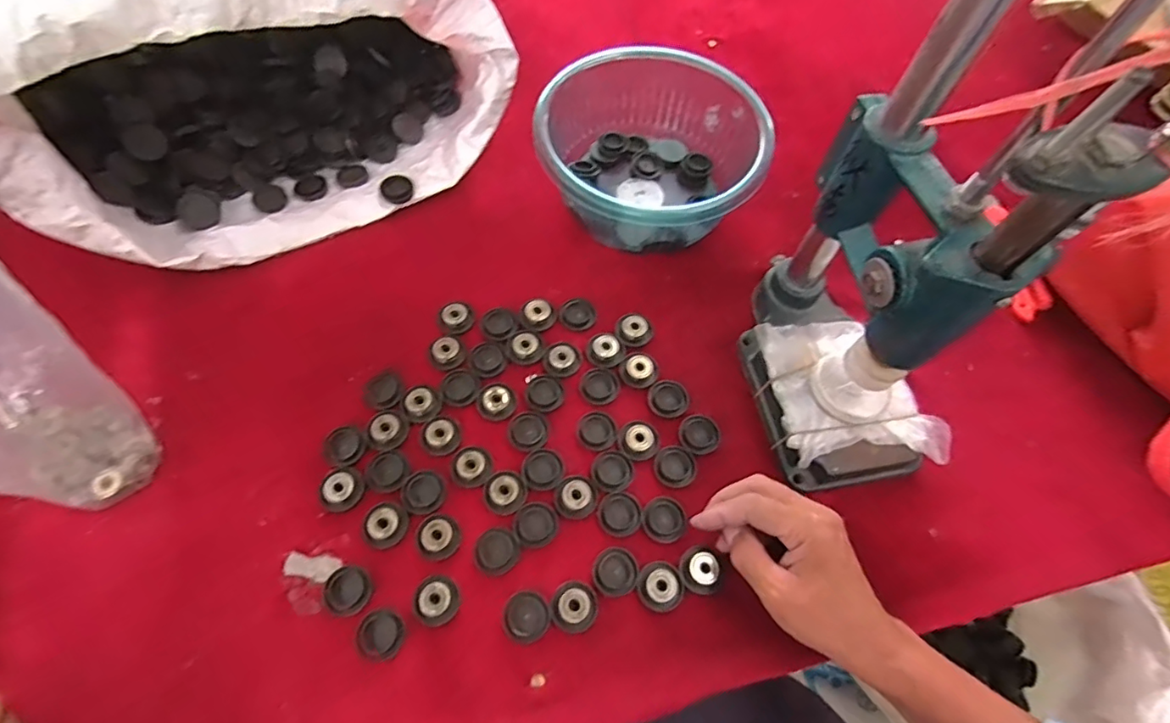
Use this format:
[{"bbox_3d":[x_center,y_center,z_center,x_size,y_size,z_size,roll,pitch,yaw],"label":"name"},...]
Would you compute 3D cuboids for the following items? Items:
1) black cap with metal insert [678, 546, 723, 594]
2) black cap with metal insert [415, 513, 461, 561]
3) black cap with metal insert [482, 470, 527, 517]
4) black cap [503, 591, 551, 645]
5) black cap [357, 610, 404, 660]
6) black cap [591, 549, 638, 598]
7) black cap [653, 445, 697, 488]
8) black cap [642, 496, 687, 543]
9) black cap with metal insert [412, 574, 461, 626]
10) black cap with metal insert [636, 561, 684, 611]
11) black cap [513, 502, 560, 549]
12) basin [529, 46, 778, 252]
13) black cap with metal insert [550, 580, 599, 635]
[{"bbox_3d":[0.084,0.151,0.396,0.028,0.007,0.031,-29,68,-17],"label":"black cap with metal insert"},{"bbox_3d":[-0.108,0.128,0.400,0.030,0.008,0.032,1,62,-2],"label":"black cap with metal insert"},{"bbox_3d":[-0.060,0.100,0.416,0.032,0.005,0.031,1,62,-2],"label":"black cap with metal insert"},{"bbox_3d":[-0.041,0.178,0.381,0.030,0.005,0.031,1,62,-2],"label":"black cap"},{"bbox_3d":[-0.139,0.185,0.370,0.029,0.007,0.029,1,62,-2],"label":"black cap"},{"bbox_3d":[0.022,0.152,0.396,0.032,0.004,0.033,10,62,2],"label":"black cap"},{"bbox_3d":[0.072,0.083,0.435,0.033,0.004,0.032,1,62,-2],"label":"black cap"},{"bbox_3d":[0.061,0.120,0.415,0.032,0.004,0.032,1,62,-2],"label":"black cap"},{"bbox_3d":[-0.103,0.166,0.382,0.030,0.007,0.031,1,62,-2],"label":"black cap with metal insert"},{"bbox_3d":[0.055,0.161,0.391,0.032,0.005,0.033,1,62,-2],"label":"black cap with metal insert"},{"bbox_3d":[-0.036,0.121,0.408,0.032,0.004,0.032,1,62,-2],"label":"black cap"},{"bbox_3d":[0.052,-0.204,0.528,0.202,0.093,0.191,1,62,-2],"label":"basin"},{"bbox_3d":[-0.007,0.172,0.383,0.032,0.008,0.033,1,62,-2],"label":"black cap with metal insert"}]

